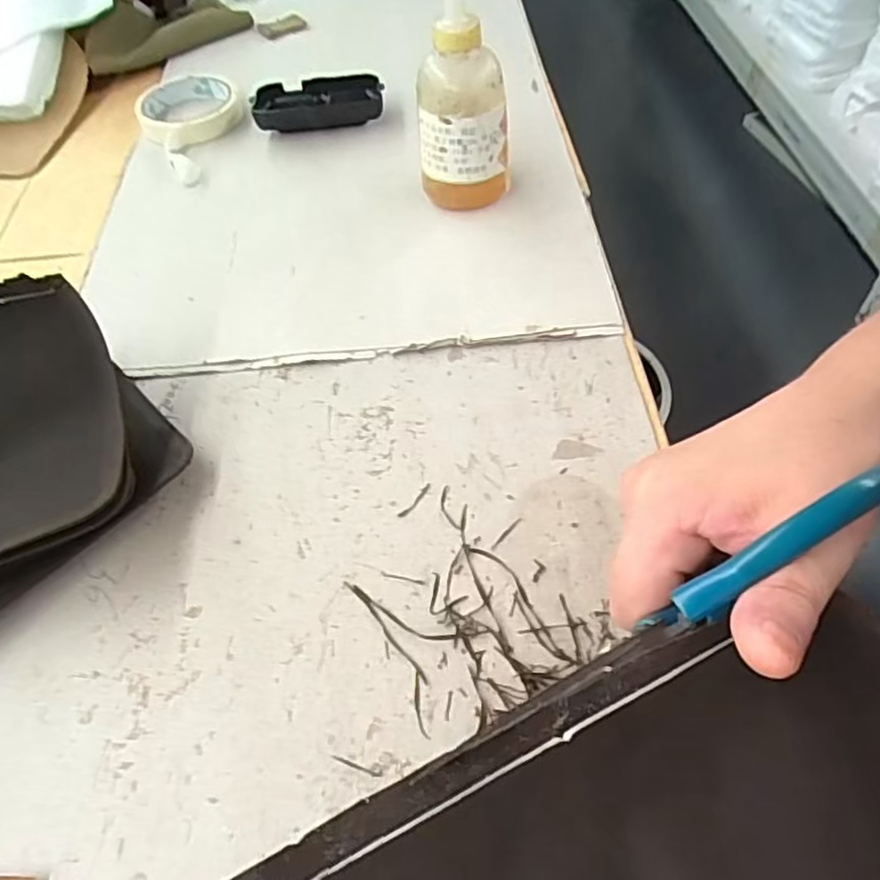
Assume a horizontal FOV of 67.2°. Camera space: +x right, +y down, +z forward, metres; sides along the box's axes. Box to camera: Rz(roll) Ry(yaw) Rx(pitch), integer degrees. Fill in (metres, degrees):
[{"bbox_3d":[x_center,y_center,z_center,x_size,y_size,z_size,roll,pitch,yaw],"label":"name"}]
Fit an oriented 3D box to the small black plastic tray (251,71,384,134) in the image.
[{"bbox_3d":[-0.107,-0.296,0.584,0.110,0.027,0.061,-15,54,-7],"label":"small black plastic tray"}]

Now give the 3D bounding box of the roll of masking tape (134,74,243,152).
[{"bbox_3d":[-0.224,-0.295,0.592,0.086,0.021,0.096,-24,56,-13],"label":"roll of masking tape"}]

